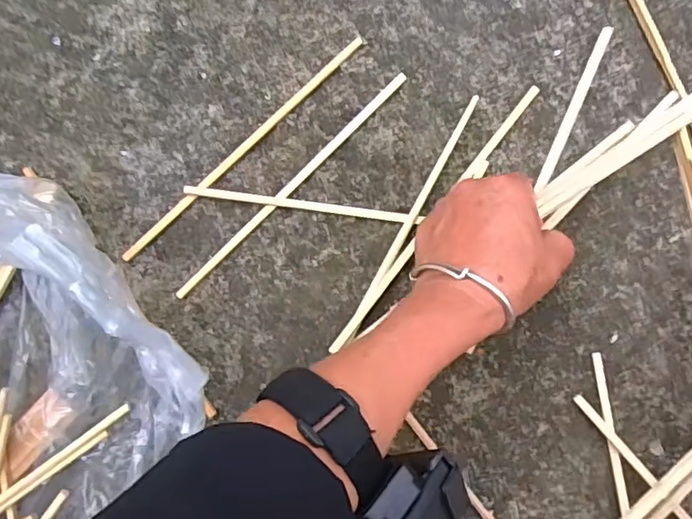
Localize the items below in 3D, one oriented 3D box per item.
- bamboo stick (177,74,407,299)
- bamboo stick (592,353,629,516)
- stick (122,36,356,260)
[{"bbox_3d":[-0.041,-0.051,0.424,0.225,0.004,0.008,-44,88,6],"label":"bamboo stick"},{"bbox_3d":[0.197,0.181,0.407,0.009,0.009,0.230,-11,91,6],"label":"bamboo stick"},{"bbox_3d":[-0.076,-0.078,0.424,0.230,0.007,0.008,-42,88,6],"label":"stick"}]

